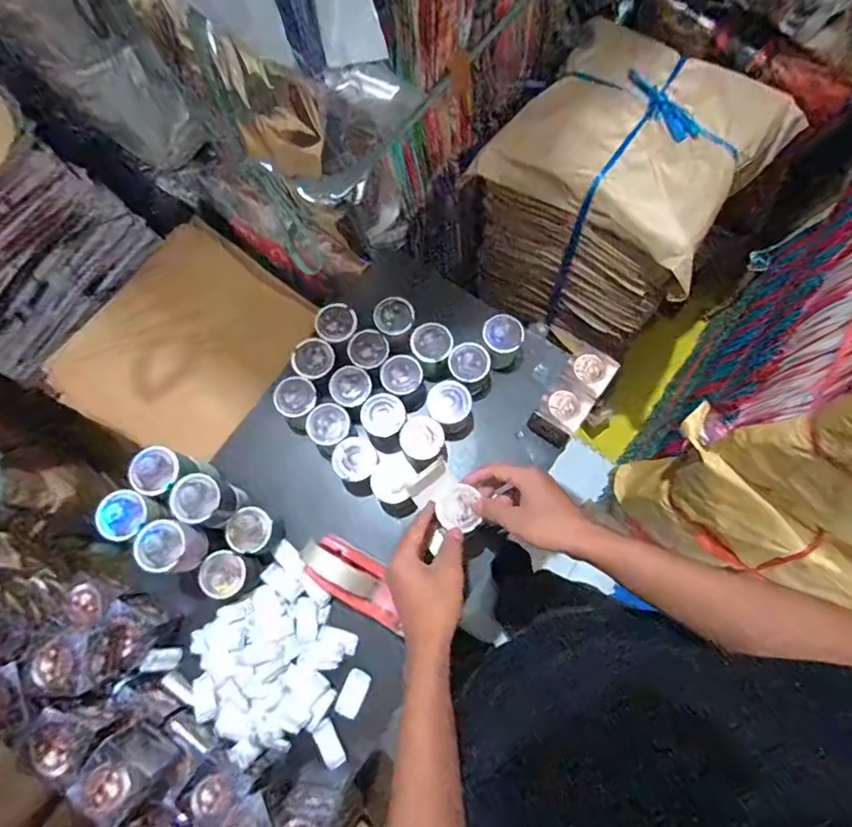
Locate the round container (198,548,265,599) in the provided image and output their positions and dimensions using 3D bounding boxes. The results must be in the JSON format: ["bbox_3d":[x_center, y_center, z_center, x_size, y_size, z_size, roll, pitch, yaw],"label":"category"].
[{"bbox_3d":[-0.243,0.200,0.649,0.060,0.057,0.056,-1,74,2],"label":"round container"}]

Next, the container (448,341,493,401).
[{"bbox_3d":[0.063,-0.059,0.722,0.060,0.069,0.054,4,74,3],"label":"container"}]

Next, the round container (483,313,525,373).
[{"bbox_3d":[0.109,-0.097,0.729,0.058,0.058,0.066,9,75,5],"label":"round container"}]

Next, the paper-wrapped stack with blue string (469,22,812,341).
[{"bbox_3d":[0.350,-0.402,0.990,0.373,0.383,0.372,36,78,11],"label":"paper-wrapped stack with blue string"}]

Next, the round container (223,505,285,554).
[{"bbox_3d":[-0.218,0.151,0.667,0.051,0.071,0.054,-1,74,2],"label":"round container"}]

